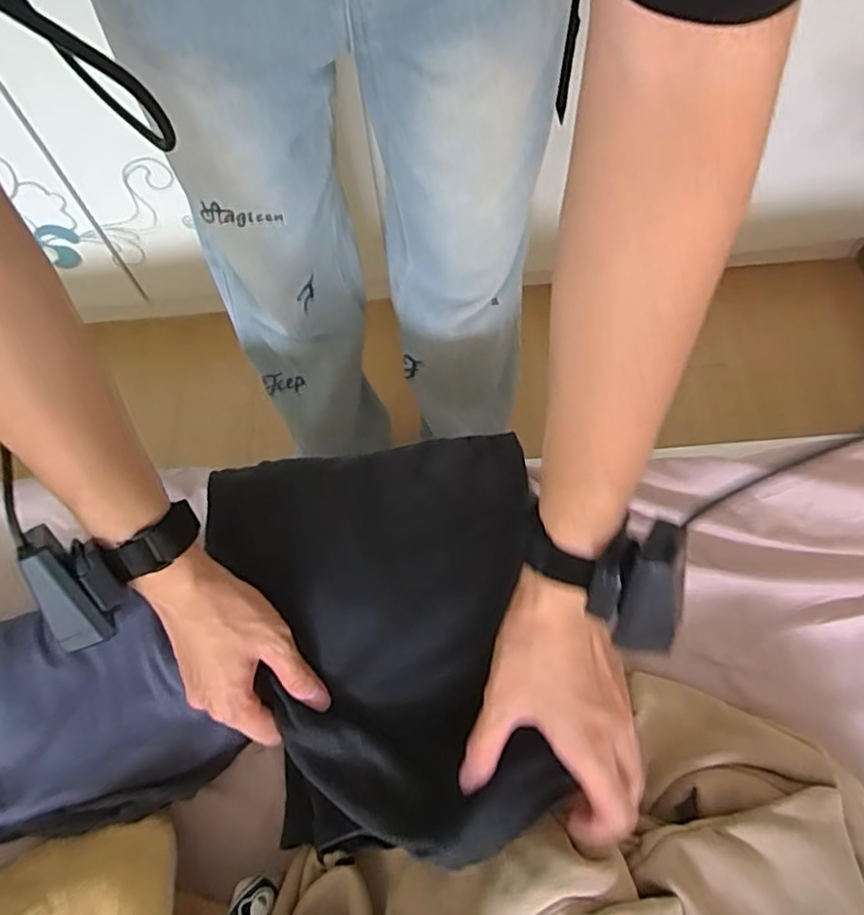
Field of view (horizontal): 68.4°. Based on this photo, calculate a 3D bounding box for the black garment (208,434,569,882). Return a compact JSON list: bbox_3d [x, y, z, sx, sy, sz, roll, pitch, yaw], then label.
[{"bbox_3d":[-0.019,0.114,0.456,0.237,0.093,0.285,-14,64,-4],"label":"black garment"}]

